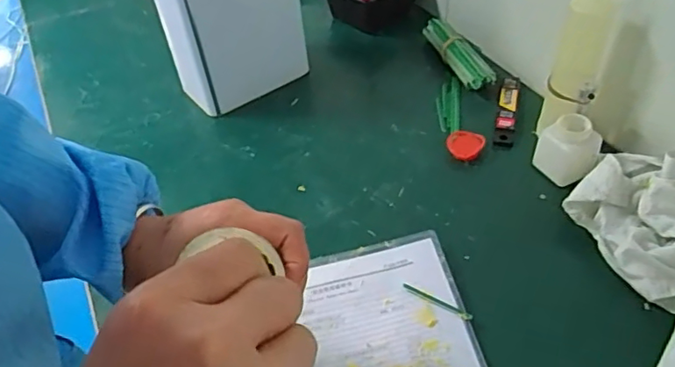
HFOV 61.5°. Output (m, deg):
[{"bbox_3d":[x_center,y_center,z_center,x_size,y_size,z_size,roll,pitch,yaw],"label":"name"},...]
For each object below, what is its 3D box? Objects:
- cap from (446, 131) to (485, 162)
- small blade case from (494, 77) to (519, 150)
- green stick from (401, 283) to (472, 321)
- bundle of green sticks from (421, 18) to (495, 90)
[{"bbox_3d":[0.154,-0.046,0.686,0.042,0.015,0.042,-13,56,20],"label":"cap"},{"bbox_3d":[0.217,-0.094,0.726,0.023,0.016,0.132,8,46,13],"label":"small blade case"},{"bbox_3d":[0.091,0.109,0.526,0.069,0.004,0.007,22,50,25],"label":"green stick"},{"bbox_3d":[0.171,-0.187,0.799,0.040,0.031,0.163,-18,46,-13],"label":"bundle of green sticks"}]

